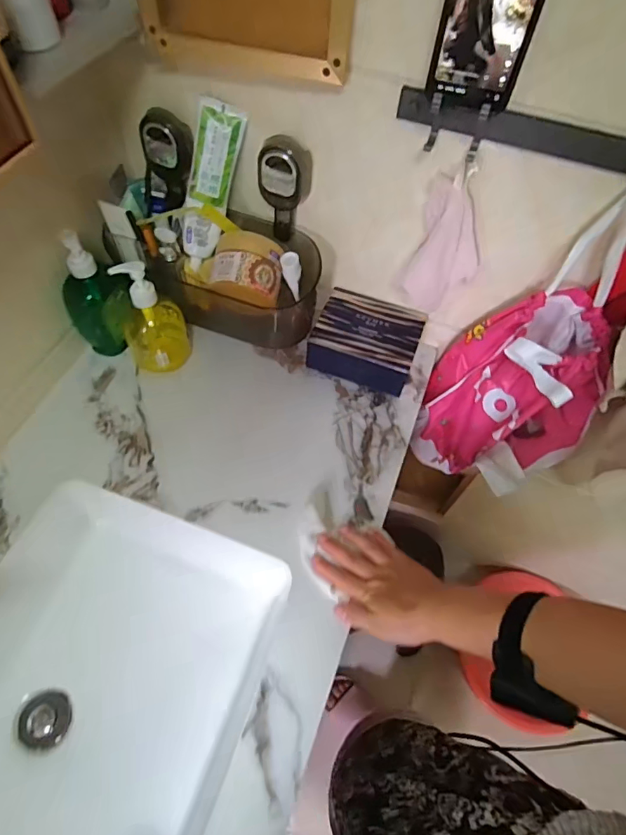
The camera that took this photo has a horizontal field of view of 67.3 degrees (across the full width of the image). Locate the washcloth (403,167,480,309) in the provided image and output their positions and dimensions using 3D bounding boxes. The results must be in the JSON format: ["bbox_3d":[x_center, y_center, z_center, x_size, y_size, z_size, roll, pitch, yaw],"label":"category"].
[{"bbox_3d":[0.167,-0.209,0.572,0.081,0.169,0.034,6,59,1],"label":"washcloth"}]

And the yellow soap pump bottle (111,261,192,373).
[{"bbox_3d":[-0.221,-0.139,0.650,0.085,0.173,0.072,-19,60,-16],"label":"yellow soap pump bottle"}]

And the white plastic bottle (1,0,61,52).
[{"bbox_3d":[-0.241,-0.349,0.394,0.039,0.061,0.041,-20,62,-14],"label":"white plastic bottle"}]

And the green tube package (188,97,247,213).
[{"bbox_3d":[-0.121,-0.324,0.588,0.053,0.120,0.012,4,39,-20],"label":"green tube package"}]

